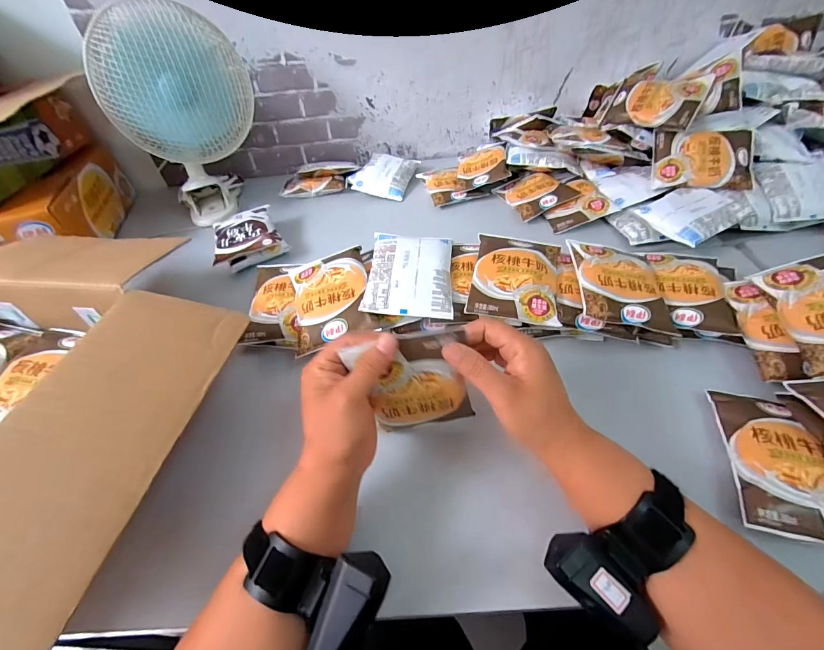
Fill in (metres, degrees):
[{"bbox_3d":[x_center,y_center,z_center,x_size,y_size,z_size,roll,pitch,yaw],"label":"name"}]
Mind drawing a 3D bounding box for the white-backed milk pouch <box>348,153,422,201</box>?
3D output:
[{"bbox_3d":[-0.061,-0.300,0.746,0.119,0.032,0.121,9,49,14],"label":"white-backed milk pouch"}]

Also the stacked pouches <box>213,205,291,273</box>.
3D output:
[{"bbox_3d":[-0.271,-0.142,0.614,0.109,0.037,0.114,-23,49,-15],"label":"stacked pouches"}]

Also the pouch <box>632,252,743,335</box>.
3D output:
[{"bbox_3d":[0.322,-0.043,0.438,0.085,0.021,0.117,5,48,10],"label":"pouch"}]

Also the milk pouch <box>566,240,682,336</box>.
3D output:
[{"bbox_3d":[0.236,-0.046,0.424,0.097,0.034,0.117,2,47,7],"label":"milk pouch"}]

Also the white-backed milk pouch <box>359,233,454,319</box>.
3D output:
[{"bbox_3d":[-0.002,-0.061,0.437,0.095,0.026,0.117,1,47,6],"label":"white-backed milk pouch"}]

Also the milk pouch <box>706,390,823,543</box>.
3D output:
[{"bbox_3d":[0.321,0.113,0.322,0.086,0.017,0.129,7,48,12],"label":"milk pouch"}]

